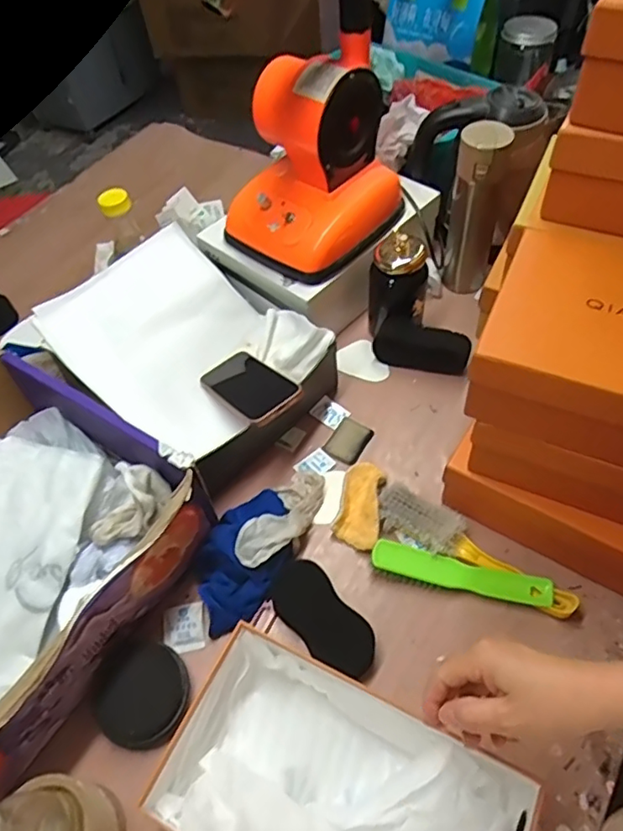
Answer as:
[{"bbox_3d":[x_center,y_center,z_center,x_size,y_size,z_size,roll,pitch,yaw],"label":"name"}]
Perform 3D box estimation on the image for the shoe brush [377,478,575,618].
[{"bbox_3d":[0.176,0.145,0.640,0.229,0.030,0.060,33,64,24],"label":"shoe brush"}]

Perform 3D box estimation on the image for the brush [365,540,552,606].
[{"bbox_3d":[0.160,0.171,0.624,0.187,0.022,0.037,11,57,12],"label":"brush"}]

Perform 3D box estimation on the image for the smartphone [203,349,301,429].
[{"bbox_3d":[-0.073,-0.037,0.708,0.077,0.014,0.150,-36,42,-19],"label":"smartphone"}]

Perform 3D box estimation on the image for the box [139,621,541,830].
[{"bbox_3d":[0.021,0.314,0.482,0.283,0.112,0.156,21,59,18],"label":"box"}]

